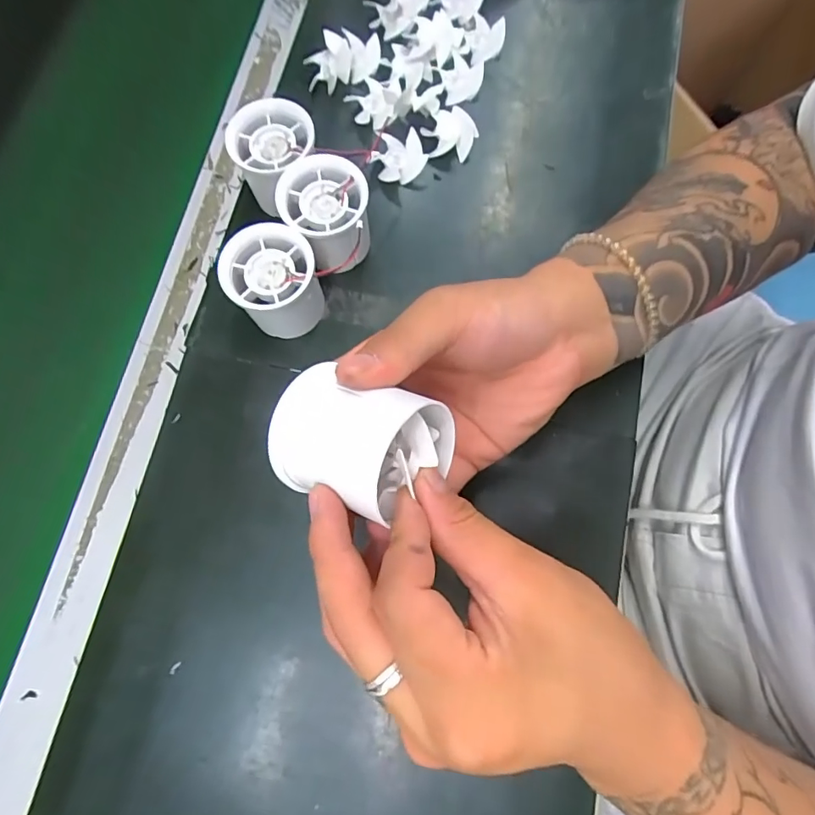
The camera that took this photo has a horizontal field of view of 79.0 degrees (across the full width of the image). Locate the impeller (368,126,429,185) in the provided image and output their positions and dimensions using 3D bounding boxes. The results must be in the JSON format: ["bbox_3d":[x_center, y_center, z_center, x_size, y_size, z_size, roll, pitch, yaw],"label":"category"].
[{"bbox_3d":[-0.007,-0.184,0.362,0.038,0.012,0.035,-1,75,2],"label":"impeller"}]

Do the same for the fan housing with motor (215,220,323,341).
[{"bbox_3d":[-0.083,-0.079,0.318,0.055,0.053,0.052,-1,75,2],"label":"fan housing with motor"}]

